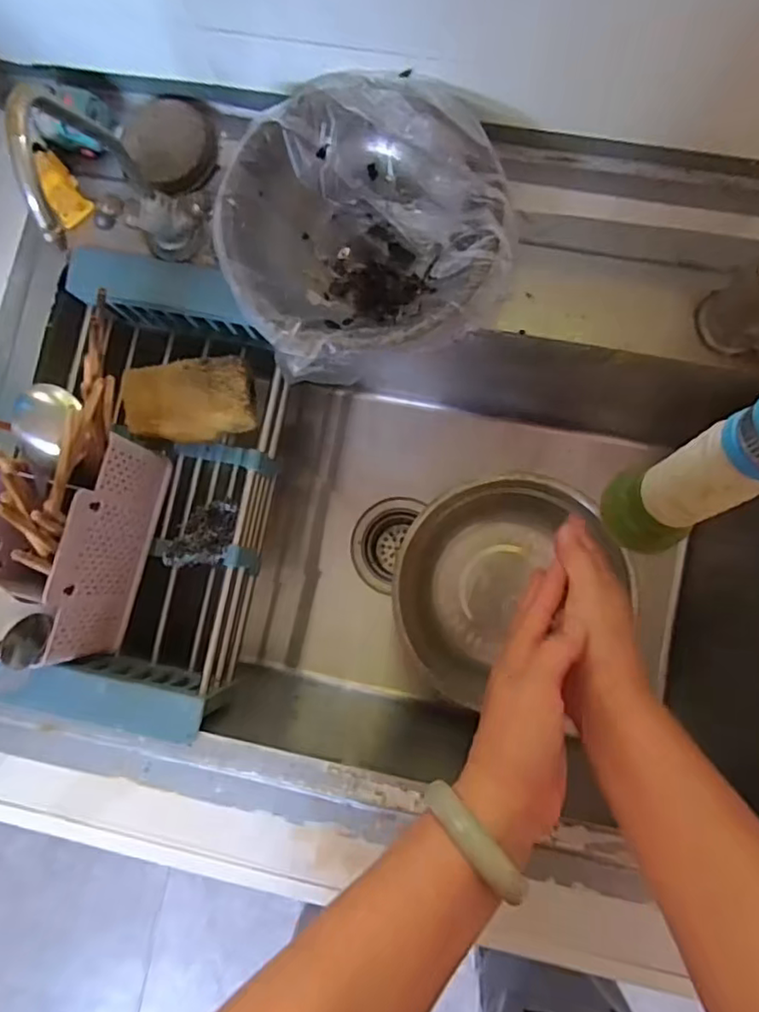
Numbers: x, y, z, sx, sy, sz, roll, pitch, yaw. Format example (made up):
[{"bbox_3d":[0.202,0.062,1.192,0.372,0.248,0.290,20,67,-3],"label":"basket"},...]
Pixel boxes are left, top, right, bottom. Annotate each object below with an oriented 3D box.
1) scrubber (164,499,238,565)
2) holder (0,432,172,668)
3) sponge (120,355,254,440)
[{"bbox_3d":[-0.154,0.024,0.533,0.056,0.013,0.061,-2,58,3],"label":"scrubber"},{"bbox_3d":[-0.253,0.029,0.491,0.081,0.125,0.174,12,85,5],"label":"holder"},{"bbox_3d":[-0.167,-0.091,0.533,0.110,0.025,0.066,-7,83,2],"label":"sponge"}]

